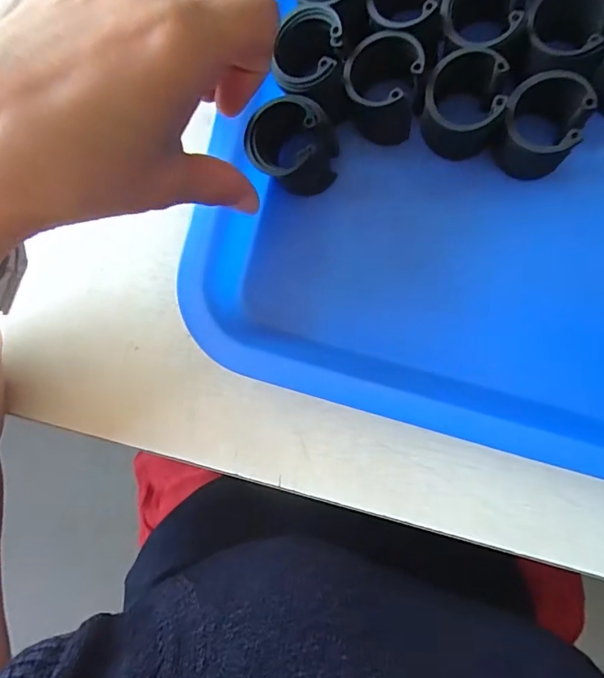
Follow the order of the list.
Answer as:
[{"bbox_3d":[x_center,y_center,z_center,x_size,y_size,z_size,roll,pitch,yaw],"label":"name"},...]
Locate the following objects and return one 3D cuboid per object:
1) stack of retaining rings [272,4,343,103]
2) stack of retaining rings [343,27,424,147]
[{"bbox_3d":[0.007,-0.132,0.231,0.030,0.026,0.037,18,98,20],"label":"stack of retaining rings"},{"bbox_3d":[0.038,-0.120,0.233,0.033,0.039,0.037,3,92,4],"label":"stack of retaining rings"}]

